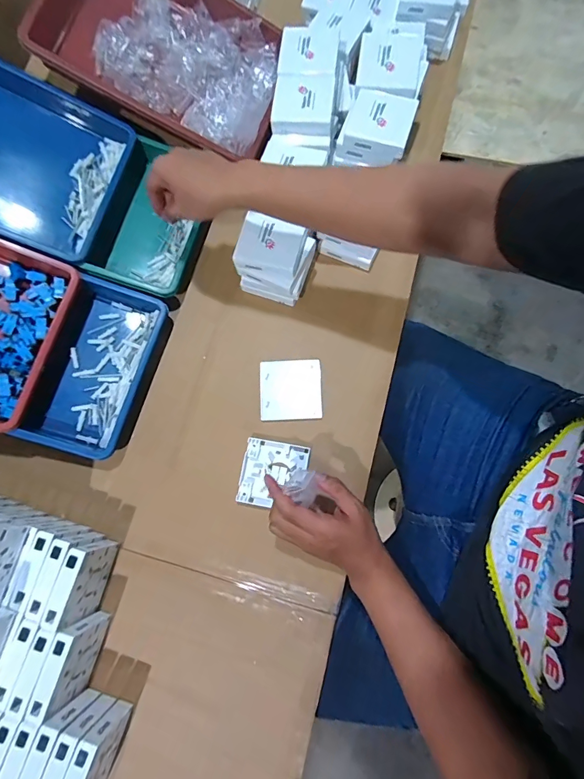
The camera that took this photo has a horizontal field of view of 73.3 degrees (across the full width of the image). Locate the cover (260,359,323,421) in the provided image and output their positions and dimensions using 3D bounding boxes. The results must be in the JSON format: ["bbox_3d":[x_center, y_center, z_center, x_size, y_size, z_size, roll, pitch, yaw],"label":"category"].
[{"bbox_3d":[-0.002,0.000,0.569,0.087,0.007,0.086,-2,76,2],"label":"cover"}]

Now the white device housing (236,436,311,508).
[{"bbox_3d":[-0.026,0.116,0.540,0.087,0.008,0.089,10,76,5],"label":"white device housing"}]

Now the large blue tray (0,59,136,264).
[{"bbox_3d":[-0.413,-0.334,0.545,0.314,0.054,0.237,19,79,-18],"label":"large blue tray"}]

